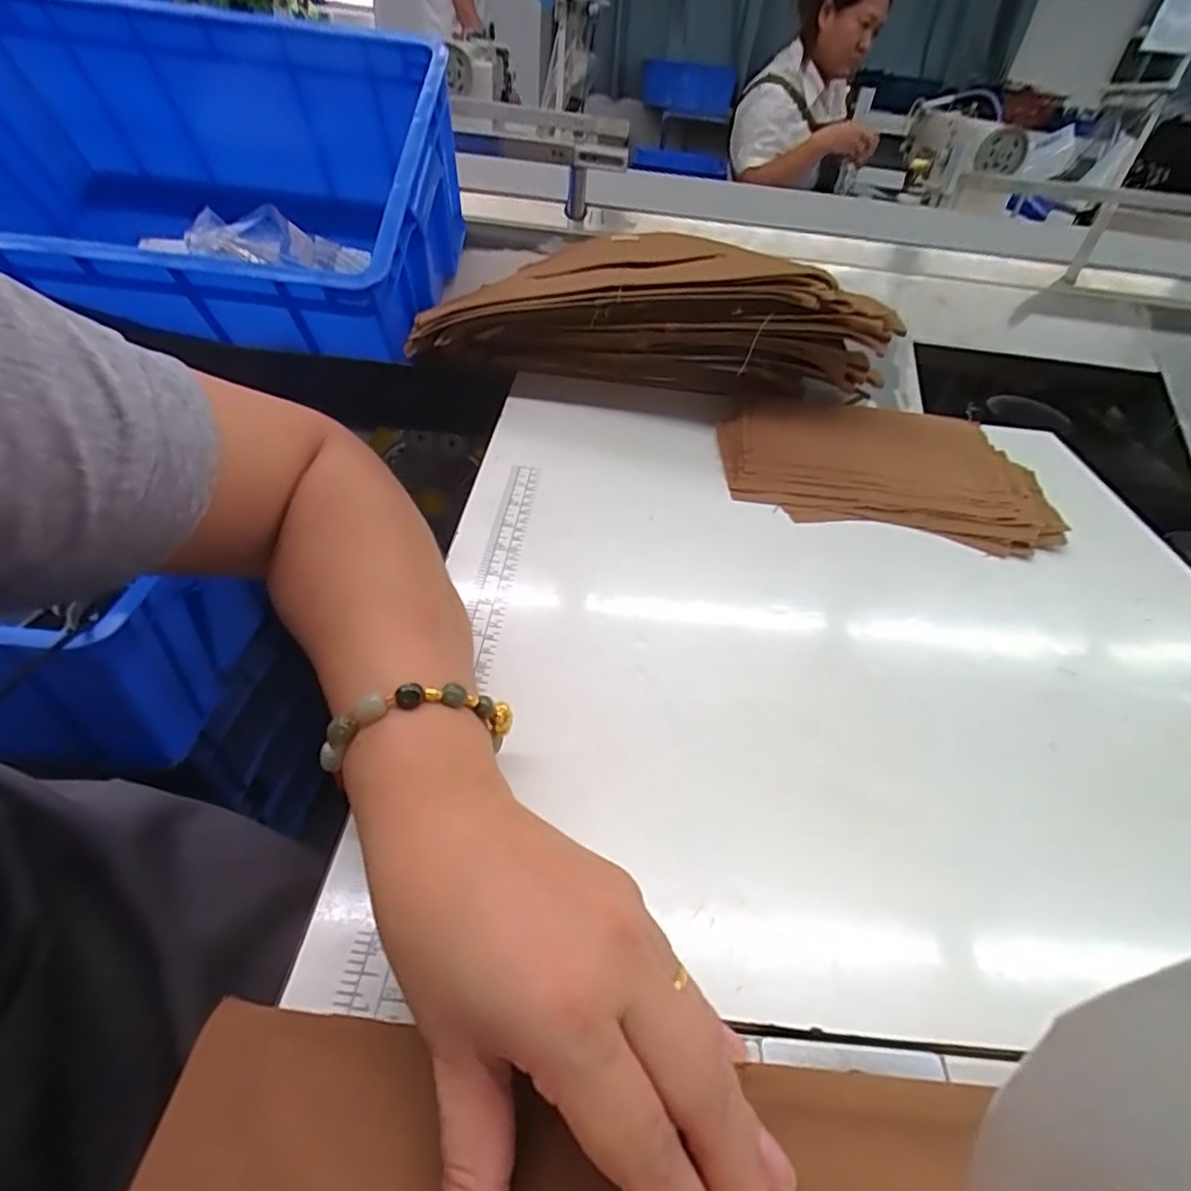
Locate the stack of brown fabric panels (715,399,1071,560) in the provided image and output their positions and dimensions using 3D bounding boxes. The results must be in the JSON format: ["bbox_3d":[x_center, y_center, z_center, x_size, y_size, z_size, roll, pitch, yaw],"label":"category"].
[{"bbox_3d":[0.239,-0.111,0.491,0.260,0.030,0.159,11,43,6],"label":"stack of brown fabric panels"}]

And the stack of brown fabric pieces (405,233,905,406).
[{"bbox_3d":[0.052,-0.260,0.559,0.411,0.122,0.174,9,43,3],"label":"stack of brown fabric pieces"}]

